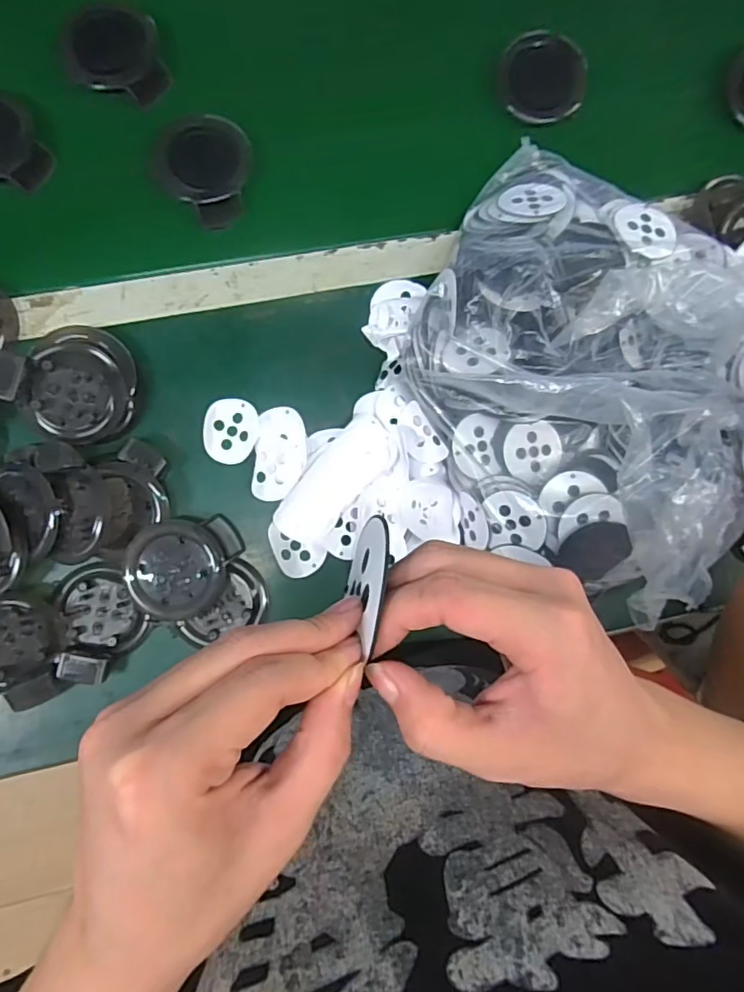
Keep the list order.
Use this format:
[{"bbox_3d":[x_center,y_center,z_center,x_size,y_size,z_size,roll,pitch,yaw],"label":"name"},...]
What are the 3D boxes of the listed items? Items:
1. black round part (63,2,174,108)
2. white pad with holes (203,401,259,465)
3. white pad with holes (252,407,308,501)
[{"bbox_3d":[-0.243,-0.426,0.537,0.097,0.045,0.064,24,86,-4],"label":"black round part"},{"bbox_3d":[-0.134,-0.062,0.532,0.048,0.012,0.060,6,87,-5],"label":"white pad with holes"},{"bbox_3d":[-0.087,-0.041,0.534,0.047,0.015,0.088,4,87,-5],"label":"white pad with holes"}]

